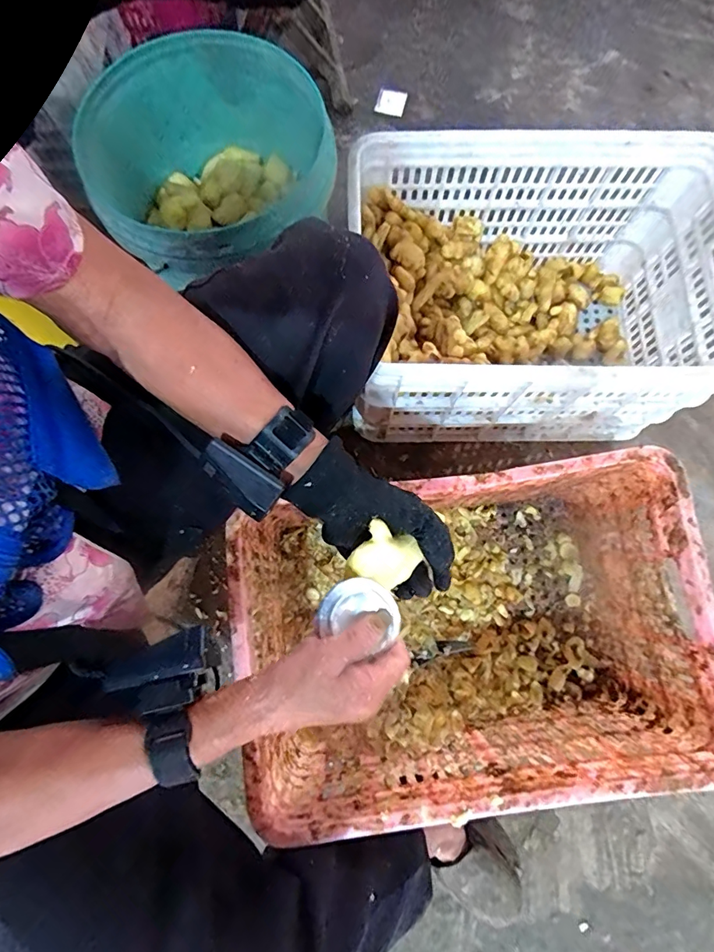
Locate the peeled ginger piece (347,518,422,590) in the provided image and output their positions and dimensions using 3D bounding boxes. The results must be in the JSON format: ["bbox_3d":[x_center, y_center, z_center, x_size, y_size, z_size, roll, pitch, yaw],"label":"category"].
[{"bbox_3d":[0.022,0.070,0.389,0.048,0.030,0.048,36,68,-11],"label":"peeled ginger piece"}]

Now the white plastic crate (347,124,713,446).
[{"bbox_3d":[0.262,-0.260,0.717,0.504,0.294,0.367,-4,78,0],"label":"white plastic crate"}]

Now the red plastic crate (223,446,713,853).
[{"bbox_3d":[0.134,0.195,0.615,0.510,0.280,0.338,-8,78,-1],"label":"red plastic crate"}]

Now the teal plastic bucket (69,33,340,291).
[{"bbox_3d":[-0.178,-0.398,0.605,0.287,0.161,0.272,0,77,0],"label":"teal plastic bucket"}]

